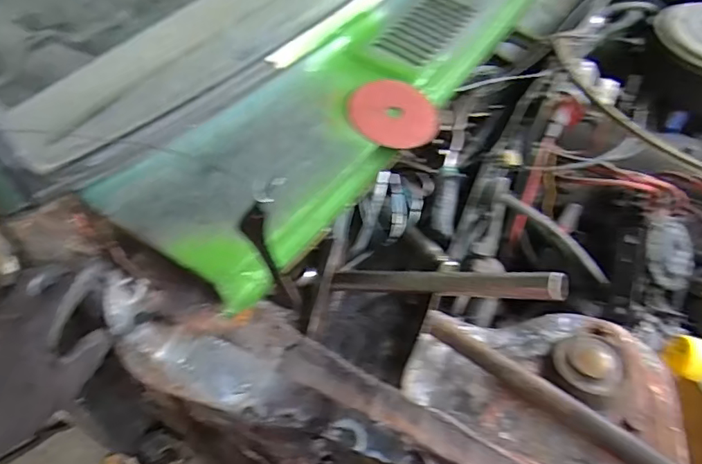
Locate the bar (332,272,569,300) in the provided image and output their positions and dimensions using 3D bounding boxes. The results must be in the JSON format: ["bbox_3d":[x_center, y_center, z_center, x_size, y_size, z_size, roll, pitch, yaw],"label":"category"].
[{"bbox_3d":[0.080,0.051,0.510,0.254,0.024,0.022,-3,40,44],"label":"bar"}]

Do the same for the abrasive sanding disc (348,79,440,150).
[{"bbox_3d":[0.049,-0.132,0.592,0.099,0.011,0.087,11,65,-6],"label":"abrasive sanding disc"}]

